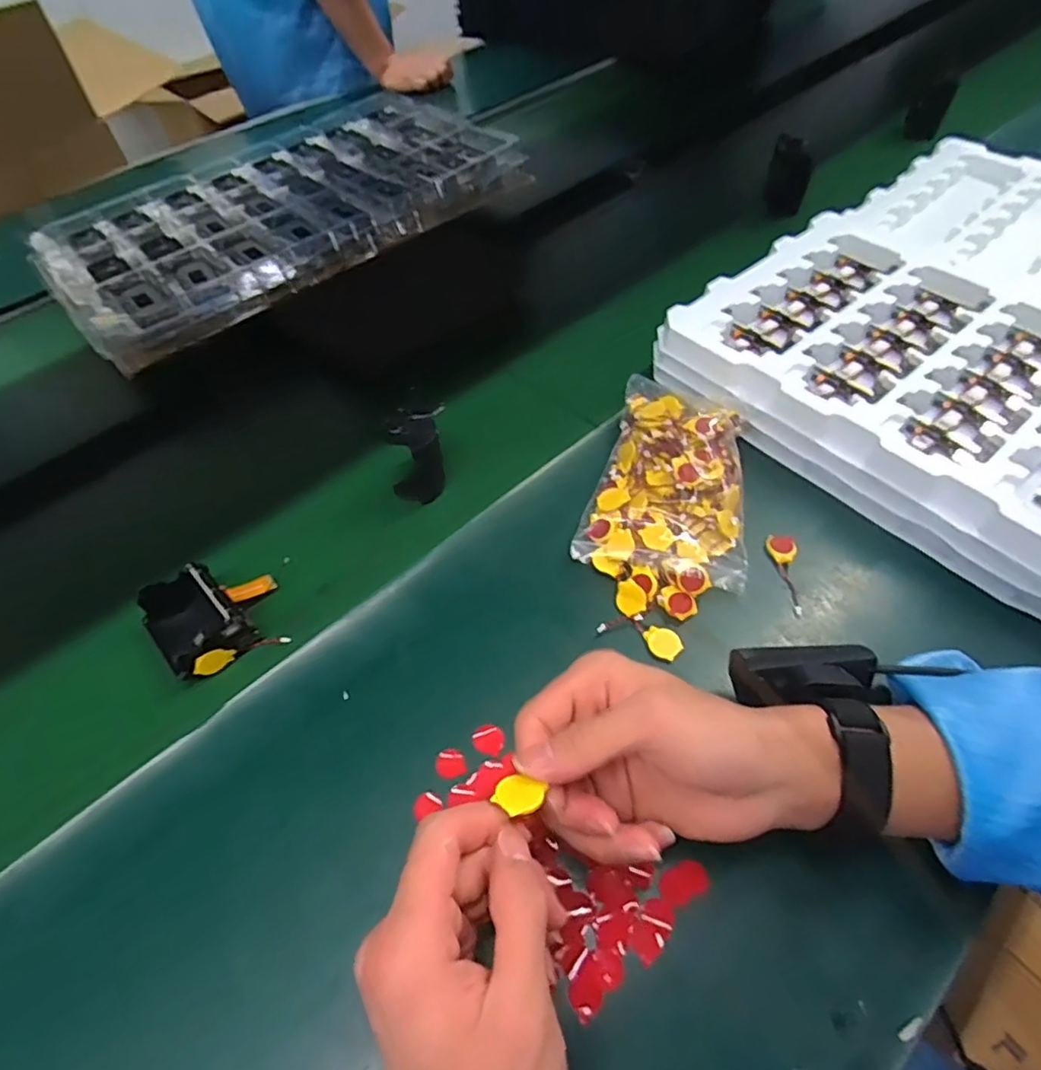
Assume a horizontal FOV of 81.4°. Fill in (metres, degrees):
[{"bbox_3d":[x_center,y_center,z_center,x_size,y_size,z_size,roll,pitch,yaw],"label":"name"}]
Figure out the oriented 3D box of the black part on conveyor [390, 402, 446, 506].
[{"bbox_3d":[-0.080,-0.063,0.468,0.048,0.067,0.051,-8,53,-1],"label":"black part on conveyor"}]

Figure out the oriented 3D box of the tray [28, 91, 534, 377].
[{"bbox_3d":[-0.274,-0.392,0.709,0.533,0.043,0.336,-40,60,-22],"label":"tray"}]

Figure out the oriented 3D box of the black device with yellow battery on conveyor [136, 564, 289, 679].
[{"bbox_3d":[-0.208,0.052,0.406,0.083,0.034,0.081,-29,56,-16],"label":"black device with yellow battery on conveyor"}]

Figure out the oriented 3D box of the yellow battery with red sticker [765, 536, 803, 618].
[{"bbox_3d":[0.183,0.024,0.415,0.020,0.005,0.067,2,53,7],"label":"yellow battery with red sticker"}]

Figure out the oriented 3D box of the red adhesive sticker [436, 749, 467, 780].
[{"bbox_3d":[-0.040,0.133,0.351,0.017,0.004,0.017,-9,53,-1],"label":"red adhesive sticker"}]

